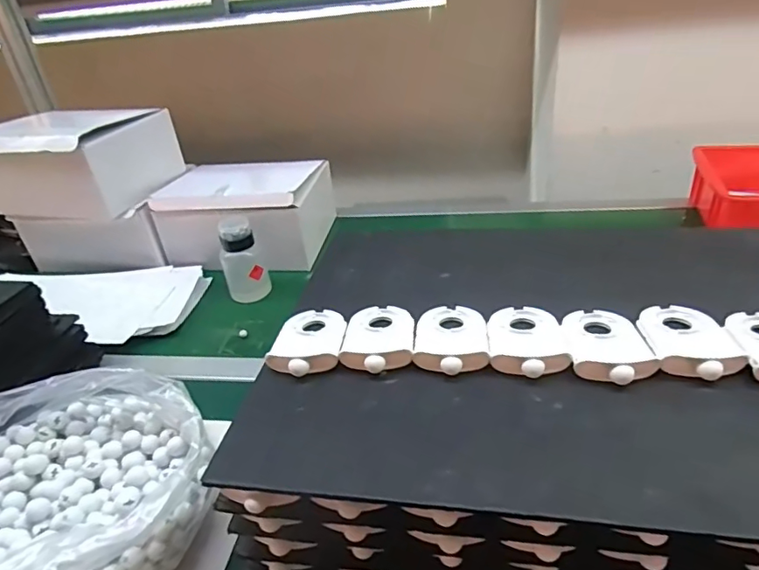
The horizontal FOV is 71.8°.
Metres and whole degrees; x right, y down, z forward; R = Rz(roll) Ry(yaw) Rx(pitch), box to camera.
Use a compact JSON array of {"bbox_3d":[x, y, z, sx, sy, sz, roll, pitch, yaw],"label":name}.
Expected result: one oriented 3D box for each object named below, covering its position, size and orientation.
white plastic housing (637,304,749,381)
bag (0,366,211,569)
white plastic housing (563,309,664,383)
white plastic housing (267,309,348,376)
[{"bbox_3d":[0.235,0.038,0.402,0.059,0.011,0.089,-1,33,9],"label":"white plastic housing"},{"bbox_3d":[-0.262,0.177,0.432,0.223,0.120,0.212,-31,39,-33],"label":"bag"},{"bbox_3d":[0.174,0.043,0.405,0.057,0.013,0.085,-1,33,8],"label":"white plastic housing"},{"bbox_3d":[-0.059,0.044,0.446,0.057,0.012,0.085,-2,33,8],"label":"white plastic housing"}]

